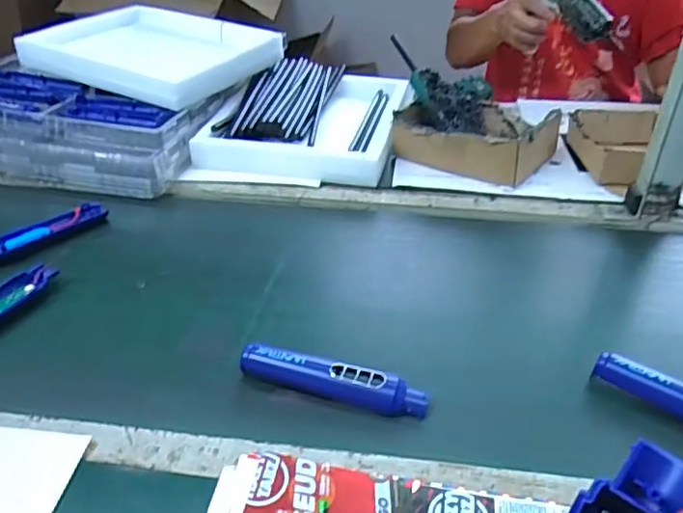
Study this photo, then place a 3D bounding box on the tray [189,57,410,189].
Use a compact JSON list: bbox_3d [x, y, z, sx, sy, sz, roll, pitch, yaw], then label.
[{"bbox_3d":[-0.045,-0.238,0.992,0.286,0.085,0.386,11,36,9],"label":"tray"}]

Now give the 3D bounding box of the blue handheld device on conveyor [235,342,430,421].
[{"bbox_3d":[-0.008,0.111,0.523,0.170,0.026,0.035,10,35,14],"label":"blue handheld device on conveyor"}]

